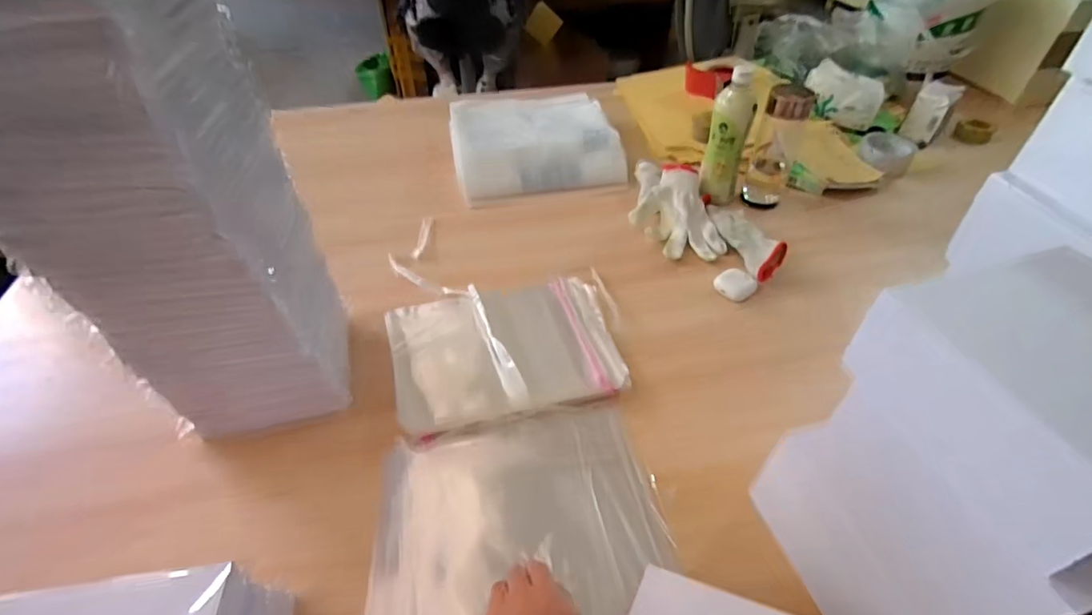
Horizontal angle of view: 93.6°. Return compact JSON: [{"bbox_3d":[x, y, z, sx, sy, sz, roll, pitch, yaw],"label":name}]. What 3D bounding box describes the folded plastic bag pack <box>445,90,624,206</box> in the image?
[{"bbox_3d":[-0.027,-0.329,0.990,0.300,0.059,0.306,-8,45,-8],"label":"folded plastic bag pack"}]

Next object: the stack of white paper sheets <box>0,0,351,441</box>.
[{"bbox_3d":[-0.316,-0.069,0.446,0.171,0.398,0.152,-7,45,-7],"label":"stack of white paper sheets"}]

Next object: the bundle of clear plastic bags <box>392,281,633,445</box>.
[{"bbox_3d":[-0.045,0.047,0.625,0.274,0.037,0.200,-14,46,-13],"label":"bundle of clear plastic bags"}]

